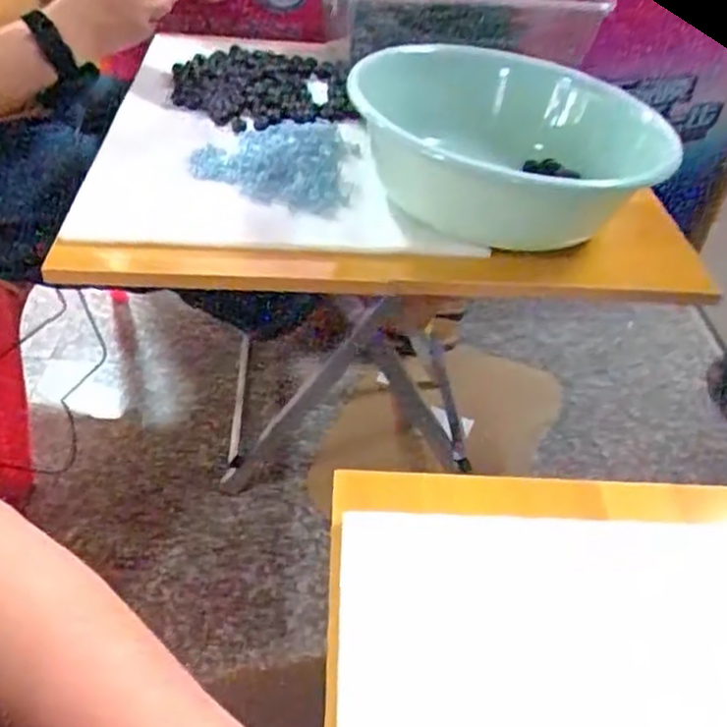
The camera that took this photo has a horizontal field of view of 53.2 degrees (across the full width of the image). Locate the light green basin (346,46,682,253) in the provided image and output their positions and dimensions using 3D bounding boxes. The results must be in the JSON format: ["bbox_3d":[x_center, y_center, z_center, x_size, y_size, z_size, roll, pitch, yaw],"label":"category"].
[{"bbox_3d":[0.129,-0.230,0.760,0.281,0.110,0.344,1,41,-6],"label":"light green basin"}]

